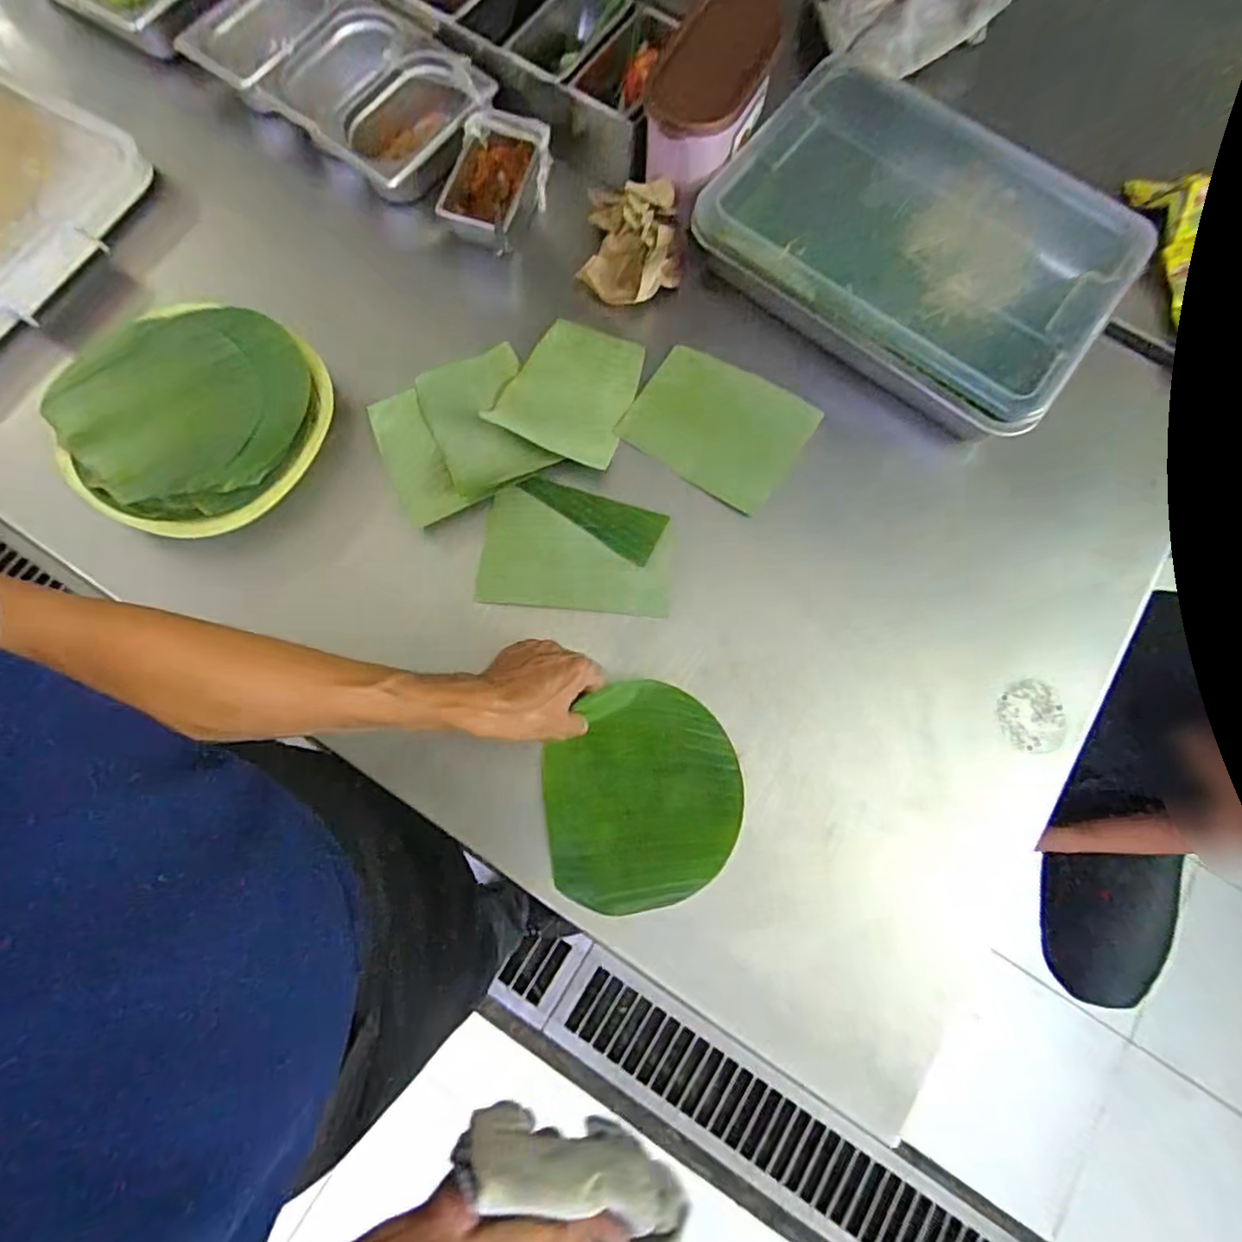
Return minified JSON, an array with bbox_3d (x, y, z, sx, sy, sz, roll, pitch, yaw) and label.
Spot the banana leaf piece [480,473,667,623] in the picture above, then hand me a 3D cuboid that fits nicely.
[{"bbox_3d":[-0.042,-0.069,0.613,0.175,0.014,0.119,5,76,-1],"label":"banana leaf piece"}]

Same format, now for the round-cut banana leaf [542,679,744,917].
[{"bbox_3d":[0.019,0.149,0.558,0.167,0.010,0.184,-8,77,-4],"label":"round-cut banana leaf"}]

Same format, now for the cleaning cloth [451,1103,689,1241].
[{"bbox_3d":[-0.026,0.378,0.415,0.160,0.080,0.082,44,79,8],"label":"cleaning cloth"}]

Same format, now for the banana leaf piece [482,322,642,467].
[{"bbox_3d":[-0.053,-0.232,0.637,0.127,0.020,0.138,19,76,3],"label":"banana leaf piece"}]

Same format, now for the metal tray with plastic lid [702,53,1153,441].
[{"bbox_3d":[0.302,-0.392,0.660,0.389,0.083,0.303,34,78,6],"label":"metal tray with plastic lid"}]

